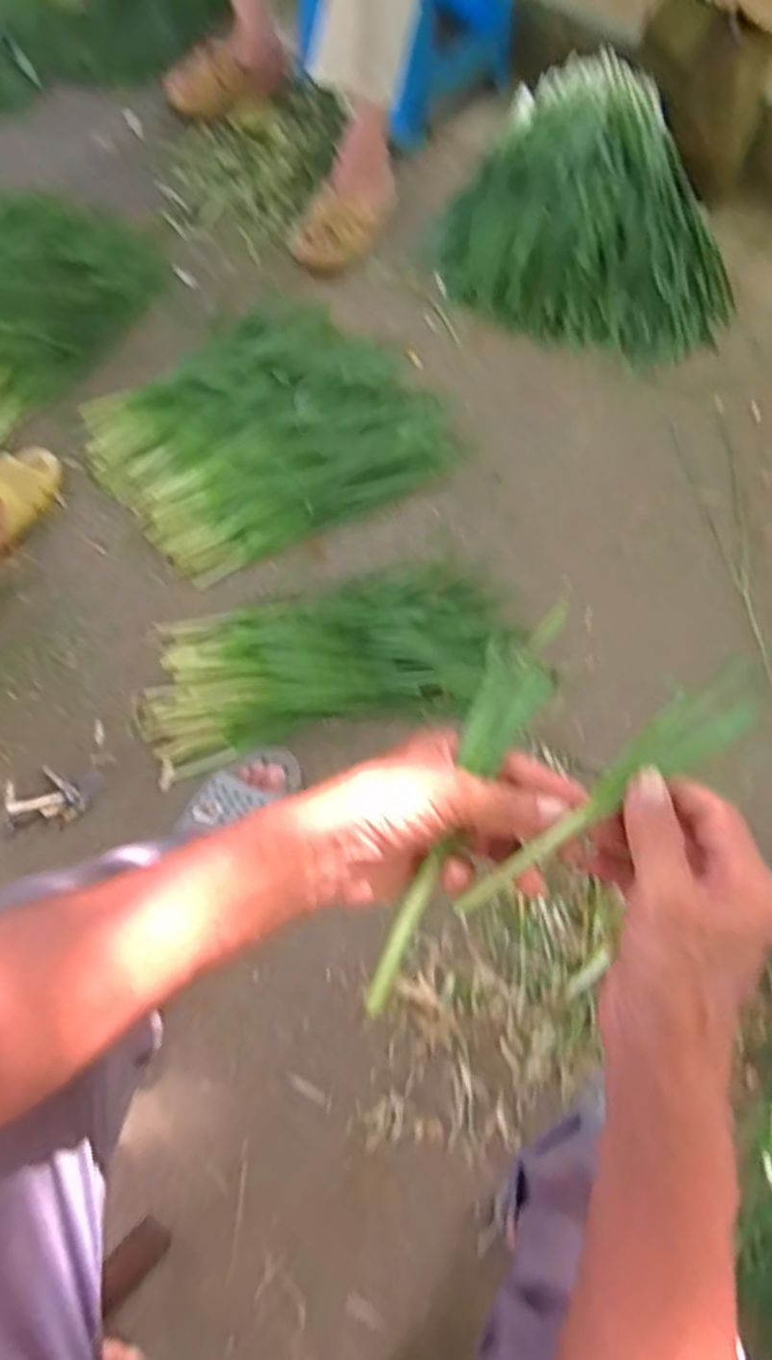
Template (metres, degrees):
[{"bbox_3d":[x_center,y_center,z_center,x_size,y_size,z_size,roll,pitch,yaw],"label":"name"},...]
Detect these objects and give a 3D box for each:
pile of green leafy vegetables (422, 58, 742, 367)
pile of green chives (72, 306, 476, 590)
[{"bbox_3d":[0.339,-0.783,1.236,0.510,0.144,0.466,10,68,3],"label":"pile of green leafy vegetables"},{"bbox_3d":[-0.175,-0.378,1.114,0.476,0.034,0.399,-35,73,-14],"label":"pile of green chives"}]

